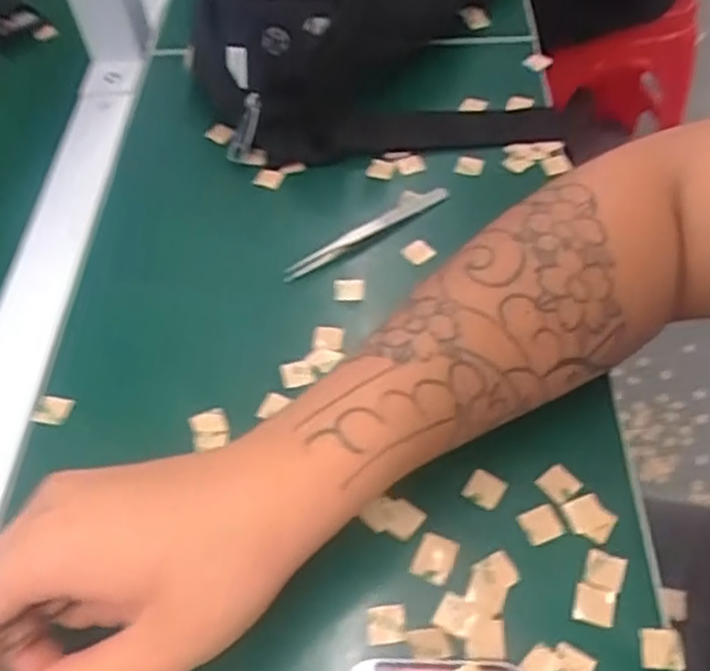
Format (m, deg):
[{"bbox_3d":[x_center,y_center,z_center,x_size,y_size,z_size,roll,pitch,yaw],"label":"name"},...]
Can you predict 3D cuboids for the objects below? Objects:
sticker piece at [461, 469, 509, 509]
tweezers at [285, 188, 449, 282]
[{"bbox_3d":[0.061,0.072,0.342,0.017,0.004,0.016,28,68,21],"label":"sticker piece"},{"bbox_3d":[0.009,-0.064,0.439,0.115,0.012,0.015,-32,58,-18],"label":"tweezers"}]

